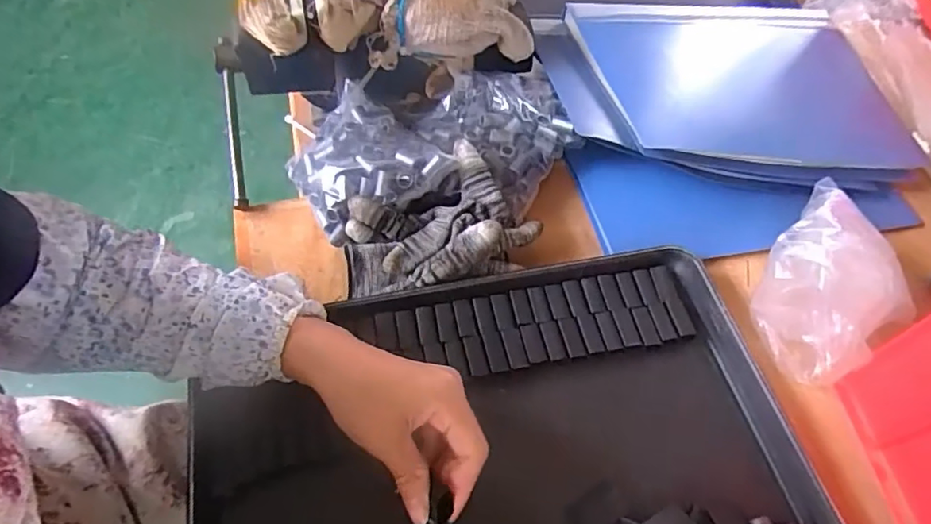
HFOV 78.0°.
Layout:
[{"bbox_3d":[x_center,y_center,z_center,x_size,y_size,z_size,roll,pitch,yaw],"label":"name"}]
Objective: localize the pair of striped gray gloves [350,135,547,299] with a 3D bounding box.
[{"bbox_3d":[-0.021,-0.024,0.452,0.151,0.048,0.100,-28,64,-20],"label":"pair of striped gray gloves"}]

